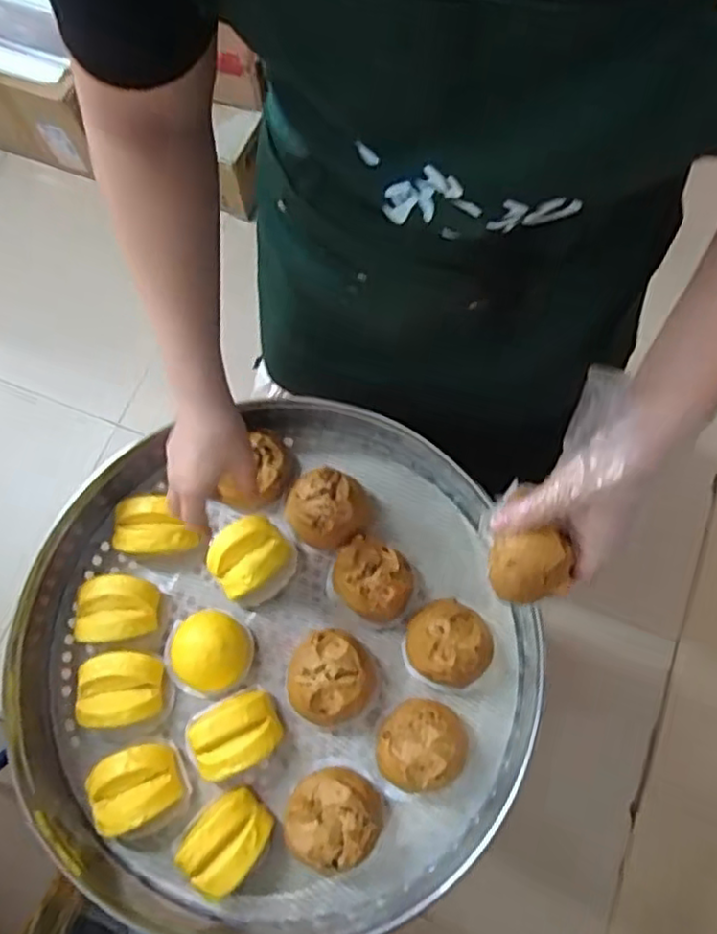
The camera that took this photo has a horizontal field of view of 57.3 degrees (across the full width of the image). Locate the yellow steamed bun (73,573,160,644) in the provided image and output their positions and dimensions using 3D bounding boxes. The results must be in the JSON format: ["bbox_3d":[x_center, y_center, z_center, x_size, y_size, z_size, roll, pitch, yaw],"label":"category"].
[{"bbox_3d":[-0.261,0.150,0.693,0.086,0.048,0.070,-4,73,-1],"label":"yellow steamed bun"}]

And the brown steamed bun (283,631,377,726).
[{"bbox_3d":[-0.028,0.215,0.672,0.085,0.046,0.087,0,73,0],"label":"brown steamed bun"}]

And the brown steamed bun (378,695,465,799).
[{"bbox_3d":[0.063,0.277,0.648,0.083,0.050,0.084,0,73,0],"label":"brown steamed bun"}]

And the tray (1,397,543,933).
[{"bbox_3d":[-0.088,0.190,0.689,0.496,0.084,0.514,0,73,0],"label":"tray"}]

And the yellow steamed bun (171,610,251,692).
[{"bbox_3d":[-0.158,0.188,0.678,0.079,0.059,0.075,0,73,0],"label":"yellow steamed bun"}]

